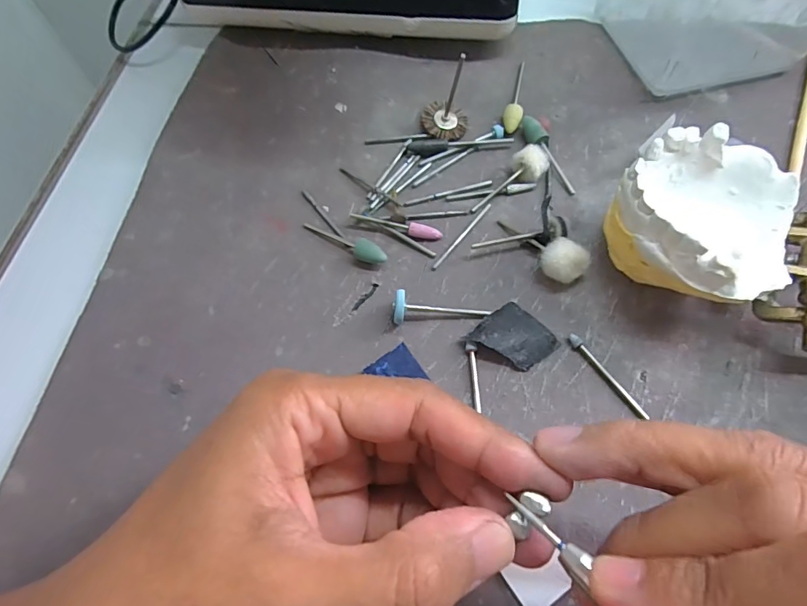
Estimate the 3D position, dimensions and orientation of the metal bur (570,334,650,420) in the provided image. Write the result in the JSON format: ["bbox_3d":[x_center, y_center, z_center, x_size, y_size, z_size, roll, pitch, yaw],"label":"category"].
[{"bbox_3d":[0.082,0.028,0.184,0.004,0.004,0.041,-34,67,-12],"label":"metal bur"}]

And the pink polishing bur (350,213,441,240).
[{"bbox_3d":[-0.004,-0.037,0.220,0.045,0.006,0.006,17,67,12],"label":"pink polishing bur"}]

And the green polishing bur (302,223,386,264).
[{"bbox_3d":[-0.028,-0.028,0.215,0.046,0.009,0.008,24,68,14],"label":"green polishing bur"}]

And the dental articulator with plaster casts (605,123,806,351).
[{"bbox_3d":[0.156,-0.019,0.163,0.153,0.075,0.069,23,68,14],"label":"dental articulator with plaster casts"}]

